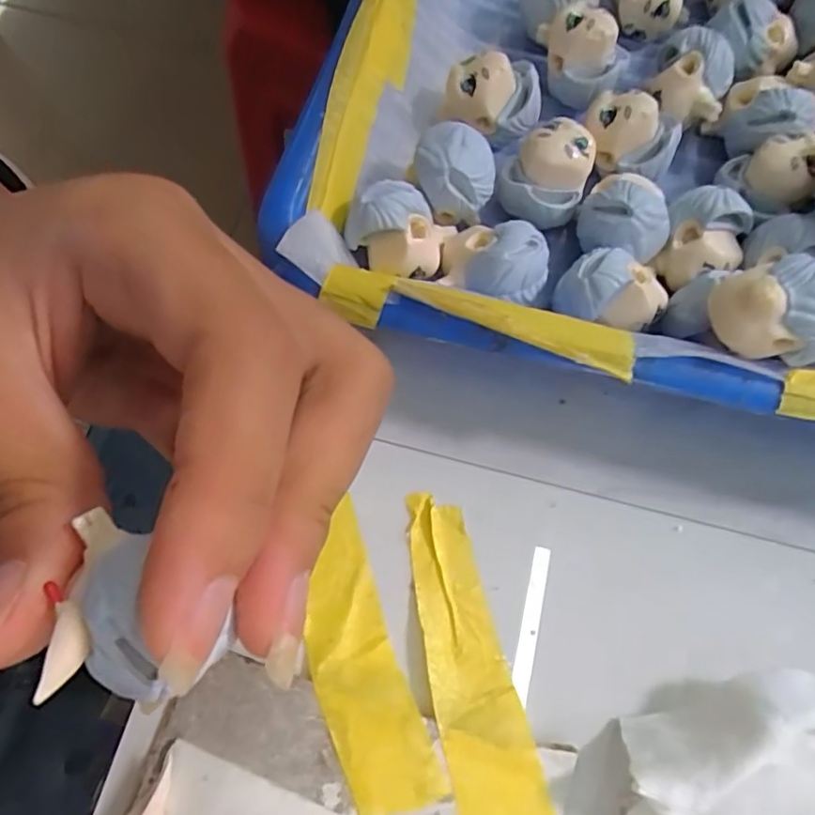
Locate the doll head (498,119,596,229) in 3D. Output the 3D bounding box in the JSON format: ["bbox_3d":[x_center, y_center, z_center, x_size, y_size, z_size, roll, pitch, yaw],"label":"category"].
[{"bbox_3d":[0.038,-0.064,0.160,0.023,0.018,0.020,17,71,6],"label":"doll head"}]

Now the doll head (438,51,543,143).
[{"bbox_3d":[0.025,-0.090,0.168,0.028,0.016,0.017,2,70,1],"label":"doll head"}]

